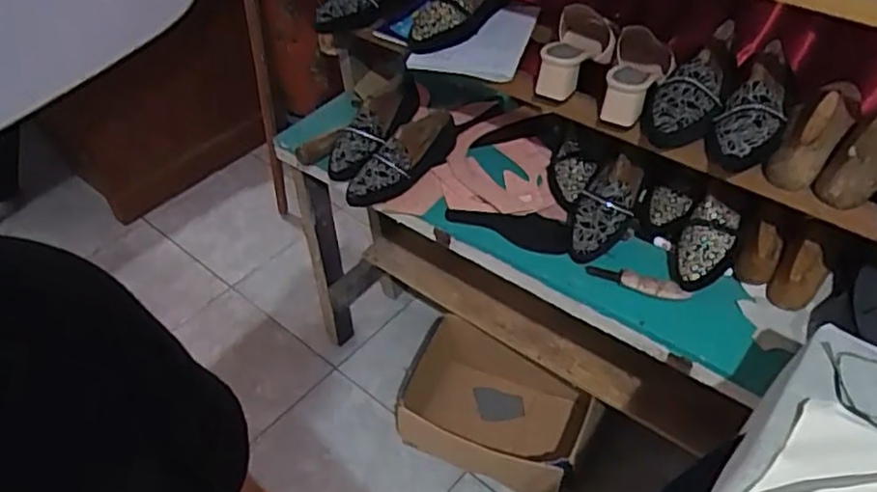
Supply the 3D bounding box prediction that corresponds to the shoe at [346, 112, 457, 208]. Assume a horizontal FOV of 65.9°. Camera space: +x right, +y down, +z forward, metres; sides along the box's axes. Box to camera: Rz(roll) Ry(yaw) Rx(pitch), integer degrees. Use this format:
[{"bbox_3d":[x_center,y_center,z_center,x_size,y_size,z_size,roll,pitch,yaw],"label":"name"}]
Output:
[{"bbox_3d":[-0.047,-0.155,1.136,0.093,0.067,0.253,24,50,23],"label":"shoe"}]

